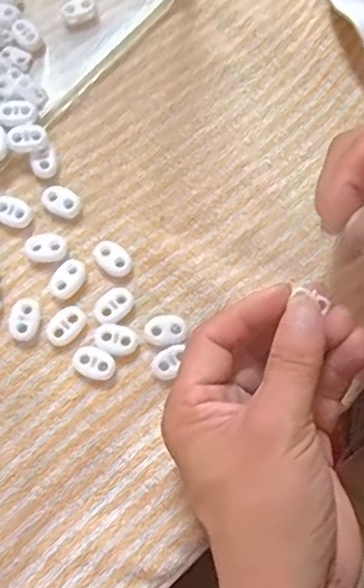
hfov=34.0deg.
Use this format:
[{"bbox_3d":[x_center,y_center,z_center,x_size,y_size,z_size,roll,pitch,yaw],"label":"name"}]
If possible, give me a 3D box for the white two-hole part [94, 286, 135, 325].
[{"bbox_3d":[-0.036,0.006,0.316,0.016,0.005,0.022,43,77,11],"label":"white two-hole part"}]

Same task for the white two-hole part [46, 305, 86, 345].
[{"bbox_3d":[-0.061,0.016,0.311,0.016,0.004,0.022,42,77,10],"label":"white two-hole part"}]

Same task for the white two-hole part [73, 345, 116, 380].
[{"bbox_3d":[-0.045,0.036,0.308,0.022,0.006,0.015,25,74,6],"label":"white two-hole part"}]

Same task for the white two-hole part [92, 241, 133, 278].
[{"bbox_3d":[-0.037,-0.019,0.323,0.015,0.004,0.022,-40,78,-12],"label":"white two-hole part"}]

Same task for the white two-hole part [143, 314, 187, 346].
[{"bbox_3d":[-0.008,0.019,0.314,0.022,0.005,0.017,3,73,0],"label":"white two-hole part"}]

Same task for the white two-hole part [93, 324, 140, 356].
[{"bbox_3d":[-0.034,0.023,0.309,0.023,0.004,0.015,19,74,4],"label":"white two-hole part"}]

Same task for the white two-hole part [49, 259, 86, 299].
[{"bbox_3d":[-0.061,-0.008,0.319,0.015,0.004,0.023,30,75,7],"label":"white two-hole part"}]

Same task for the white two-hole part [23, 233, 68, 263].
[{"bbox_3d":[-0.074,-0.025,0.324,0.022,0.004,0.016,3,73,0],"label":"white two-hole part"}]

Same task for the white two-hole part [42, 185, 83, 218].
[{"bbox_3d":[-0.067,-0.051,0.332,0.022,0.005,0.015,24,74,6],"label":"white two-hole part"}]

